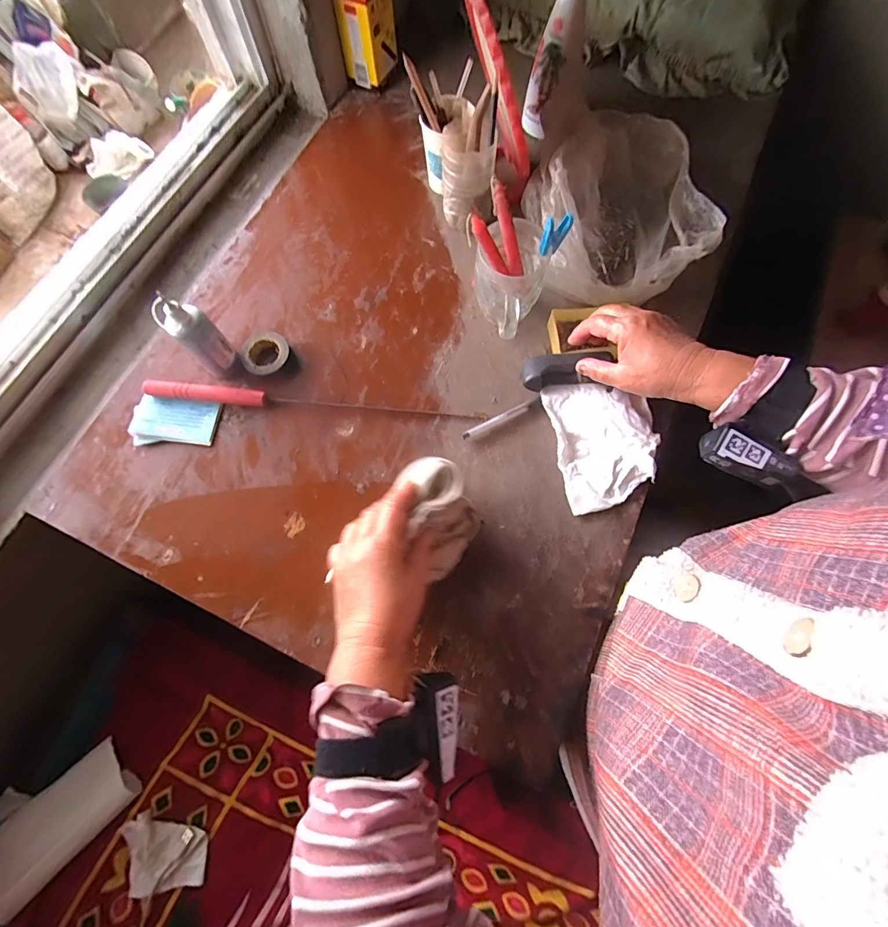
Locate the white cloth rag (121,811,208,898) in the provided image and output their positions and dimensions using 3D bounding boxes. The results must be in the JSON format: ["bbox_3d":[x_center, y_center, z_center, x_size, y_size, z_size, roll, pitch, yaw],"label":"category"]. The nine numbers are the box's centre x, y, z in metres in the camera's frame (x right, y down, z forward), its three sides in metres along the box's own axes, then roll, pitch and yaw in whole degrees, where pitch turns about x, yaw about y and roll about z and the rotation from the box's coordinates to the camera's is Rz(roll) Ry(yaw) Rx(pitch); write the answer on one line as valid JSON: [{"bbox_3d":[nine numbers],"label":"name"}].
[{"bbox_3d":[-0.347,0.482,0.515,0.091,0.024,0.087,-9,73,-3],"label":"white cloth rag"}]

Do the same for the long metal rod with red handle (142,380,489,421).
[{"bbox_3d":[-0.148,-0.068,0.470,0.386,0.021,0.018,6,73,3],"label":"long metal rod with red handle"}]

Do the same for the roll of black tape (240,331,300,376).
[{"bbox_3d":[-0.206,-0.129,0.488,0.063,0.019,0.058,0,73,1],"label":"roll of black tape"}]

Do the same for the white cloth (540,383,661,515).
[{"bbox_3d":[0.178,-0.026,0.454,0.109,0.019,0.142,-11,73,-2],"label":"white cloth"}]

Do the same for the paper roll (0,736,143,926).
[{"bbox_3d":[-0.488,0.454,0.516,0.091,0.032,0.183,44,77,12],"label":"paper roll"}]

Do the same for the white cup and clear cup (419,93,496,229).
[{"bbox_3d":[0.016,-0.380,0.519,0.070,0.101,0.127,-14,73,-3],"label":"white cup and clear cup"}]

